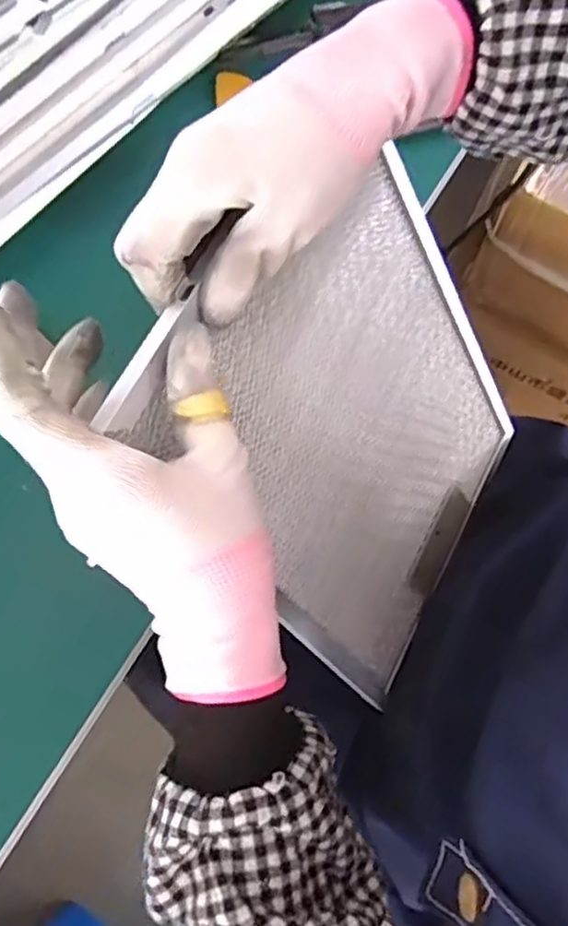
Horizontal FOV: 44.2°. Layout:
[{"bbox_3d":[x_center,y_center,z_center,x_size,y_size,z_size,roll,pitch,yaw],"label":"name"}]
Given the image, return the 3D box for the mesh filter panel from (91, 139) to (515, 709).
[{"bbox_3d":[0.056,-0.026,0.436,0.016,0.335,0.258,11,62,37],"label":"mesh filter panel"}]

